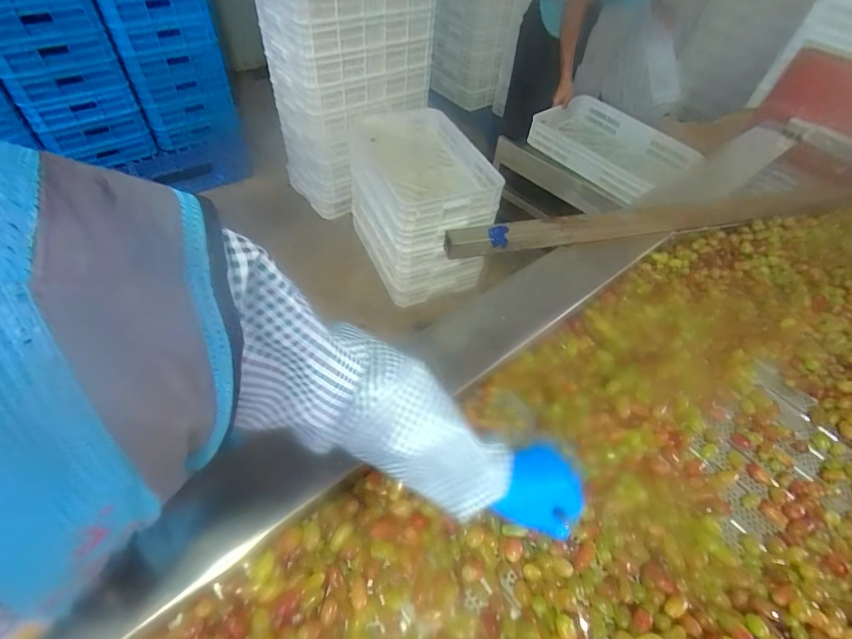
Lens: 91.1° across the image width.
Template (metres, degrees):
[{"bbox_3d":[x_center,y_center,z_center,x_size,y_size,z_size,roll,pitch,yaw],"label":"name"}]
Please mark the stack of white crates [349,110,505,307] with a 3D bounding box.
[{"bbox_3d":[-0.012,-0.468,1.797,0.475,0.505,0.723,-17,55,-19],"label":"stack of white crates"}]

